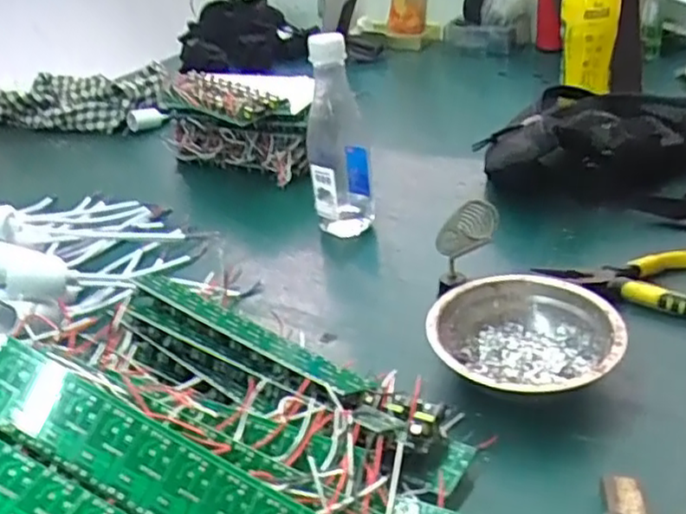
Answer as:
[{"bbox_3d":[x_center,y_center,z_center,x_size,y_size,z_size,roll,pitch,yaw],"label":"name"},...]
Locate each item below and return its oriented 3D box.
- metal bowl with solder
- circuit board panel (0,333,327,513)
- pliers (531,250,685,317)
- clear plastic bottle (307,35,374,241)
[{"bbox_3d":[0.126,0.062,0.476,0.124,0.046,0.121,-4,31,3],"label":"metal bowl with solder"},{"bbox_3d":[-0.081,0.100,0.307,0.204,0.012,0.040,26,78,10],"label":"circuit board panel"},{"bbox_3d":[0.236,0.025,0.535,0.143,0.027,0.069,-1,31,7],"label":"pliers"},{"bbox_3d":[-0.005,-0.118,0.670,0.062,0.202,0.066,-7,31,-1],"label":"clear plastic bottle"}]

